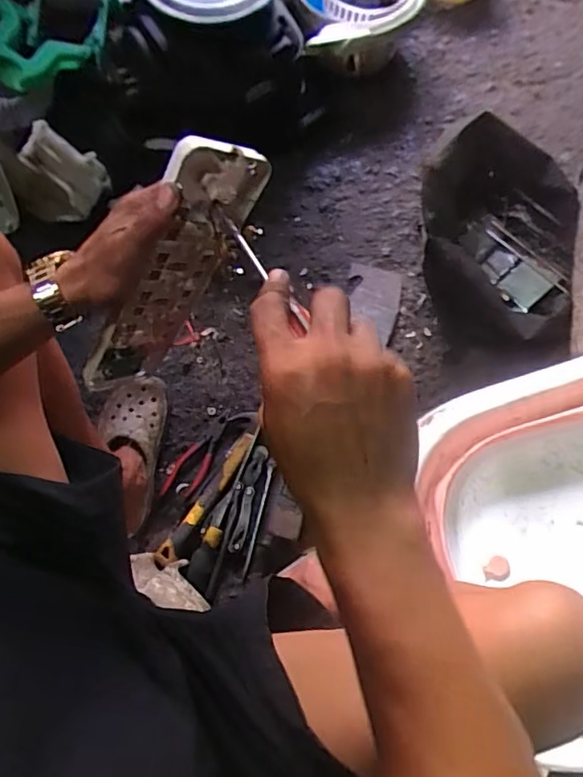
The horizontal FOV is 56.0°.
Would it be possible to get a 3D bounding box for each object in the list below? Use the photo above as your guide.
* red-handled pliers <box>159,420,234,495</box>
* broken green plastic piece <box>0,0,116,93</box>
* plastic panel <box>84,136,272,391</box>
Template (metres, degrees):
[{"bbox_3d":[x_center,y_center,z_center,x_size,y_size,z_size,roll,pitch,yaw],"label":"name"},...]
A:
[{"bbox_3d":[-0.158,0.111,0.901,0.058,0.020,0.156,26,74,9],"label":"red-handled pliers"},{"bbox_3d":[-0.393,-0.596,0.928,0.245,0.110,0.094,-34,74,-10],"label":"broken green plastic piece"},{"bbox_3d":[-0.104,-0.089,0.477,0.030,0.264,0.091,49,37,15],"label":"plastic panel"}]

